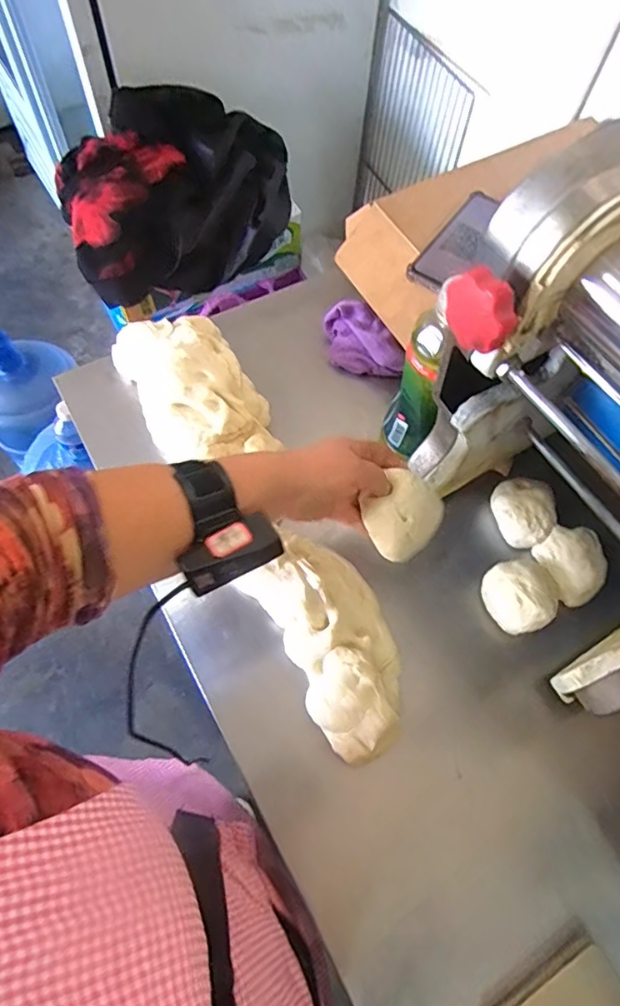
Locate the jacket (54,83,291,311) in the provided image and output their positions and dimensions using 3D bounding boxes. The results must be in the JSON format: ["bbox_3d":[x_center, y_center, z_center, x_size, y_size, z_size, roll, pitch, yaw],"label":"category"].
[{"bbox_3d":[-0.210,-0.508,0.899,0.372,0.170,0.297,-15,66,-10],"label":"jacket"}]

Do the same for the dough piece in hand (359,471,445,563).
[{"bbox_3d":[0.082,0.014,0.487,0.070,0.030,0.062,-49,113,-11],"label":"dough piece in hand"}]

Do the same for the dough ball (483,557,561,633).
[{"bbox_3d":[0.205,0.089,0.539,0.071,0.046,0.068,1,64,-3],"label":"dough ball"}]

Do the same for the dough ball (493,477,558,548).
[{"bbox_3d":[0.221,0.011,0.578,0.059,0.042,0.074,7,64,0],"label":"dough ball"}]

